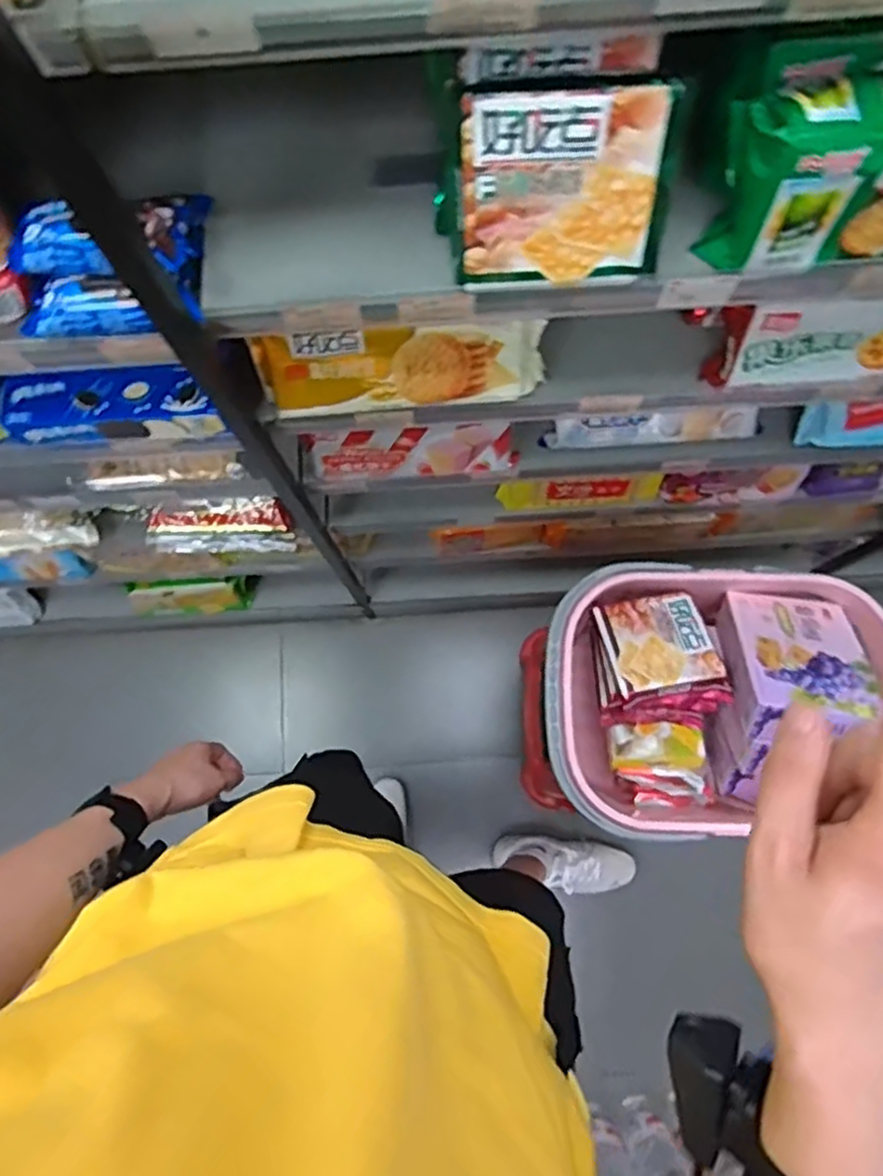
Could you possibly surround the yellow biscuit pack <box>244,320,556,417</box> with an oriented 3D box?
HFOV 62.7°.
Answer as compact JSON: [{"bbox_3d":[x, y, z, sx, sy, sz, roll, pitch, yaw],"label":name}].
[{"bbox_3d":[-0.033,-0.207,0.650,0.242,0.082,0.055,-5,51,-2],"label":"yellow biscuit pack"}]

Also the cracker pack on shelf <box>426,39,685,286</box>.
[{"bbox_3d":[0.072,-0.271,0.469,0.149,0.127,0.057,-1,50,3],"label":"cracker pack on shelf"}]

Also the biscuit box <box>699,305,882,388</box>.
[{"bbox_3d":[0.359,-0.213,0.632,0.228,0.094,0.031,0,78,1],"label":"biscuit box"}]

